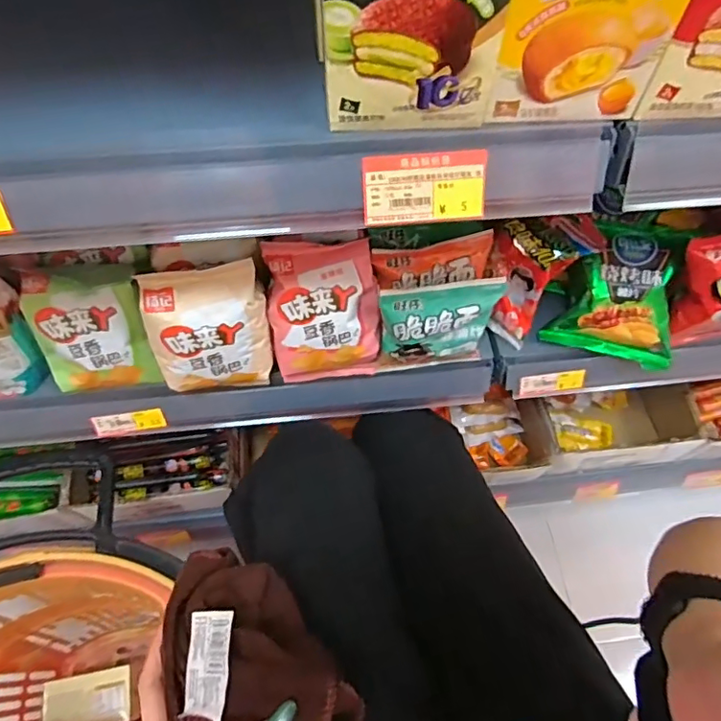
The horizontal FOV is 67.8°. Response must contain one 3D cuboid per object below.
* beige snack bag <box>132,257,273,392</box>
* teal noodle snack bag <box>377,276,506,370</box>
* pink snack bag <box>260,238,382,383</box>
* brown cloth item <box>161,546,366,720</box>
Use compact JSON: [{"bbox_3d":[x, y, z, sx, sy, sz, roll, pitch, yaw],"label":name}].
[{"bbox_3d":[-0.128,-0.022,0.451,0.098,0.123,0.045,-9,45,-7],"label":"beige snack bag"},{"bbox_3d":[0.068,-0.027,0.480,0.100,0.108,0.023,-6,62,-5],"label":"teal noodle snack bag"},{"bbox_3d":[-0.031,-0.037,0.477,0.096,0.141,0.042,-7,38,-3],"label":"pink snack bag"},{"bbox_3d":[-0.070,0.181,0.315,0.089,0.053,0.137,-34,68,-18],"label":"brown cloth item"}]

